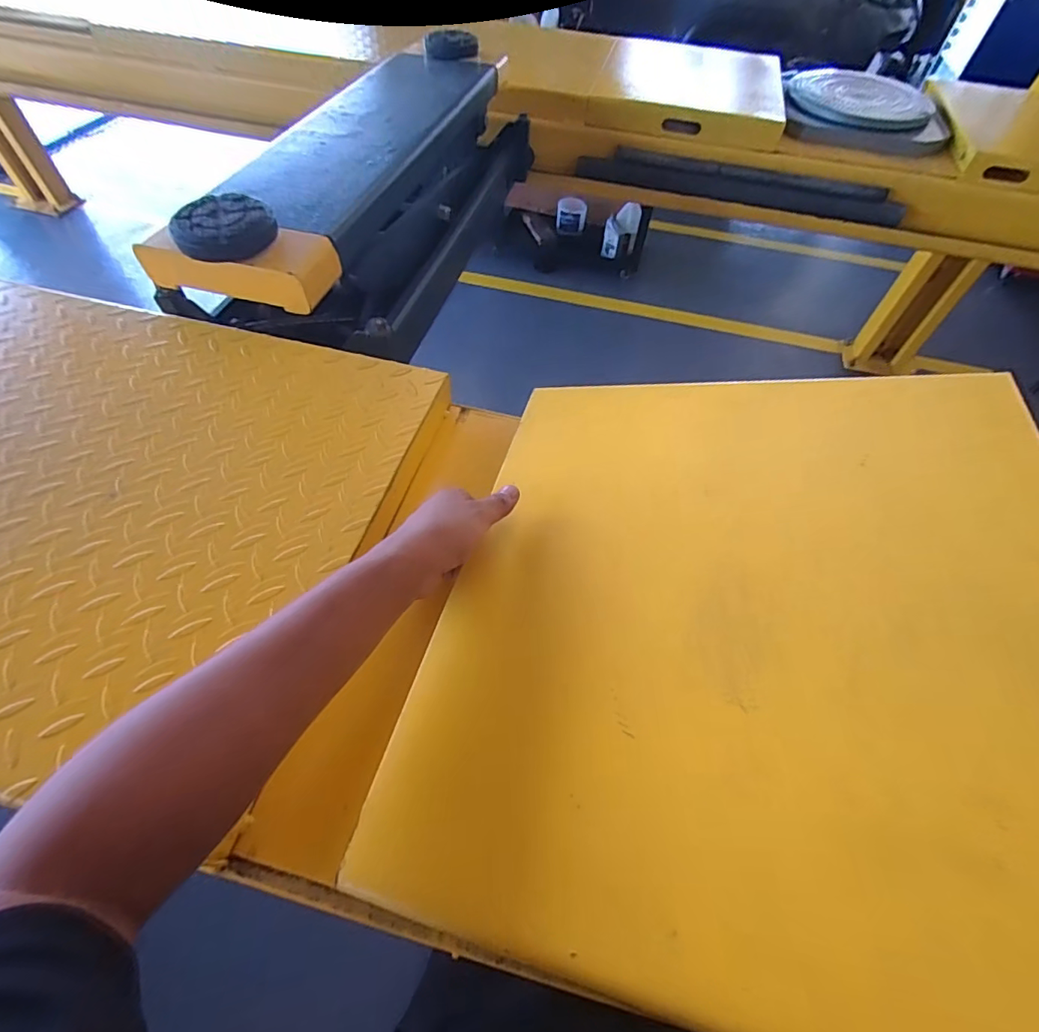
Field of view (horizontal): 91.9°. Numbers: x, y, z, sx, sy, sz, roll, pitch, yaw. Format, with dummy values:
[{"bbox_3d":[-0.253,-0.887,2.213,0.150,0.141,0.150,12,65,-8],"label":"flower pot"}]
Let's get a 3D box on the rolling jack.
[{"bbox_3d":[-0.239,-0.585,0.906,0.315,0.243,0.874,13,56,5],"label":"rolling jack"}]

